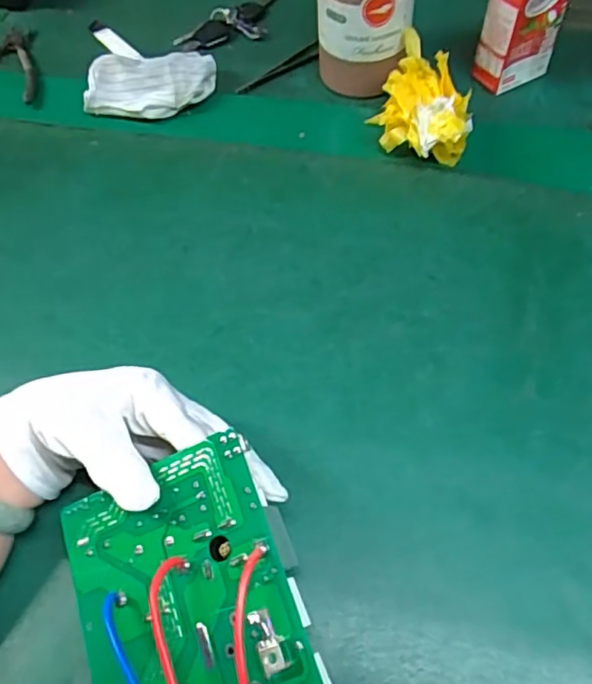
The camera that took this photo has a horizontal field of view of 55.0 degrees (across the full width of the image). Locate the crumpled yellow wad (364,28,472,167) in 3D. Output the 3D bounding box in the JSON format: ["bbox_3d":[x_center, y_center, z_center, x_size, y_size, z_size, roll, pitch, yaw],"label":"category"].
[{"bbox_3d":[0.113,-0.217,0.520,0.087,0.059,0.127,8,60,8],"label":"crumpled yellow wad"}]

